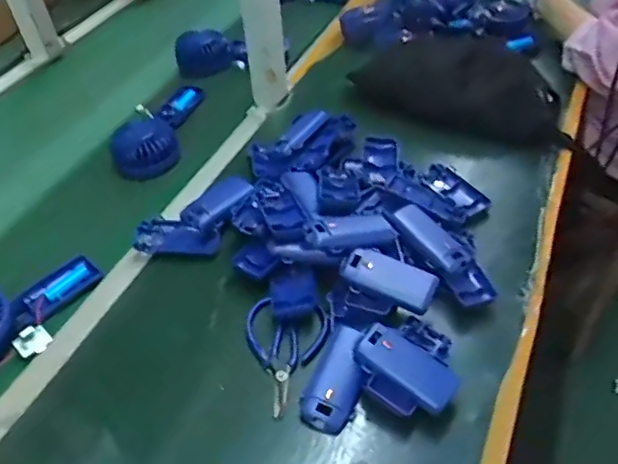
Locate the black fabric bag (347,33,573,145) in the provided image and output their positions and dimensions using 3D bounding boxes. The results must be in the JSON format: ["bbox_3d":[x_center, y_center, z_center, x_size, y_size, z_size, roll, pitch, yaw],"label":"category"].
[{"bbox_3d":[0.239,-0.231,0.941,0.317,0.100,0.170,17,49,20],"label":"black fabric bag"}]

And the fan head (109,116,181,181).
[{"bbox_3d":[-0.219,-0.108,0.789,0.091,0.057,0.071,-13,48,-12],"label":"fan head"}]

